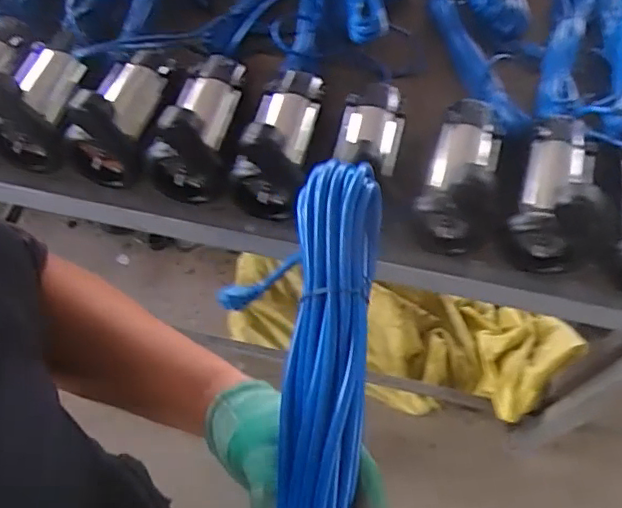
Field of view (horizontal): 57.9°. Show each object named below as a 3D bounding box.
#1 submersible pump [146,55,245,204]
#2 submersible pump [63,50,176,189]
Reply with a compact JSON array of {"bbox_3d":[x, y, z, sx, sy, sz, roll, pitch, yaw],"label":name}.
[{"bbox_3d":[-0.170,-0.219,0.850,0.116,0.138,0.241,5,60,1],"label":"submersible pump"},{"bbox_3d":[-0.290,-0.244,0.854,0.119,0.152,0.236,8,60,3],"label":"submersible pump"}]

